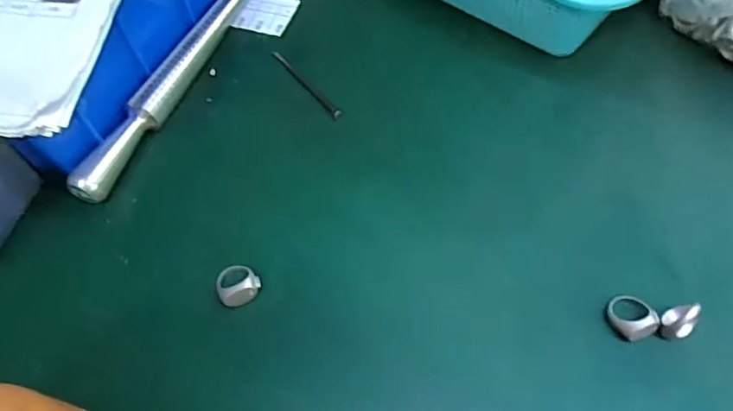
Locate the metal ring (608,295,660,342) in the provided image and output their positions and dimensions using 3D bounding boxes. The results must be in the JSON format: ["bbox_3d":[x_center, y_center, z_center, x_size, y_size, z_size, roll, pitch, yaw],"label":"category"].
[{"bbox_3d":[0.132,0.055,0.269,0.020,0.008,0.023,-16,60,-6],"label":"metal ring"}]

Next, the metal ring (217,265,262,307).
[{"bbox_3d":[-0.069,0.041,0.285,0.021,0.009,0.023,-2,60,3],"label":"metal ring"}]

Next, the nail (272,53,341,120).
[{"bbox_3d":[-0.041,-0.082,0.359,0.006,0.004,0.076,-36,64,-16],"label":"nail"}]

